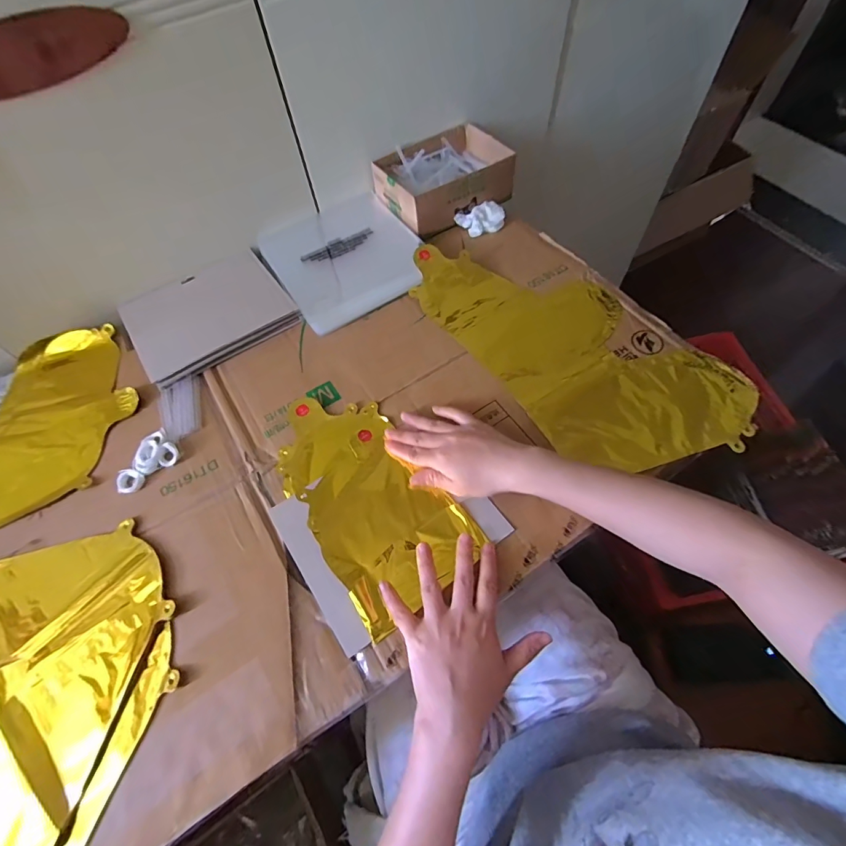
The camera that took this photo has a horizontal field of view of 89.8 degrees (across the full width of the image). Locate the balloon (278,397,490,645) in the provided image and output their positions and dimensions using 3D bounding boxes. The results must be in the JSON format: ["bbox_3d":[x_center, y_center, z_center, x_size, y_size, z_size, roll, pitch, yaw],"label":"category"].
[{"bbox_3d":[-0.064,0.069,0.451,0.134,0.016,0.253,-33,65,-15],"label":"balloon"}]

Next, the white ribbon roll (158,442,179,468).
[{"bbox_3d":[-0.281,0.034,0.466,0.021,0.012,0.023,-2,61,3],"label":"white ribbon roll"}]

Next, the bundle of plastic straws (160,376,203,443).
[{"bbox_3d":[-0.297,-0.018,0.515,0.053,0.005,0.089,-18,61,-6],"label":"bundle of plastic straws"}]

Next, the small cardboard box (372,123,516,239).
[{"bbox_3d":[0.031,-0.389,0.667,0.195,0.052,0.153,-30,63,-12],"label":"small cardboard box"}]

